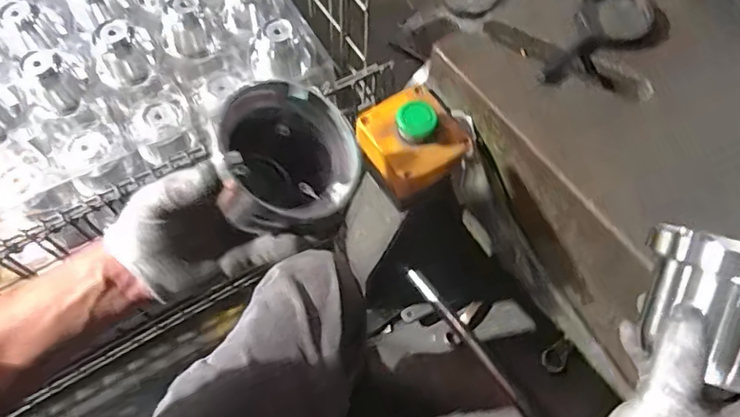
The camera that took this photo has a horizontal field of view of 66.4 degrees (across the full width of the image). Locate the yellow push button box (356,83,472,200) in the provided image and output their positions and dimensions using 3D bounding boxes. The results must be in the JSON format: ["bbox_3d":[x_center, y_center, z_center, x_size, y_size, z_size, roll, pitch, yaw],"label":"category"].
[{"bbox_3d":[0.037,-0.064,0.495,0.086,0.055,0.084,-25,68,-11],"label":"yellow push button box"}]

